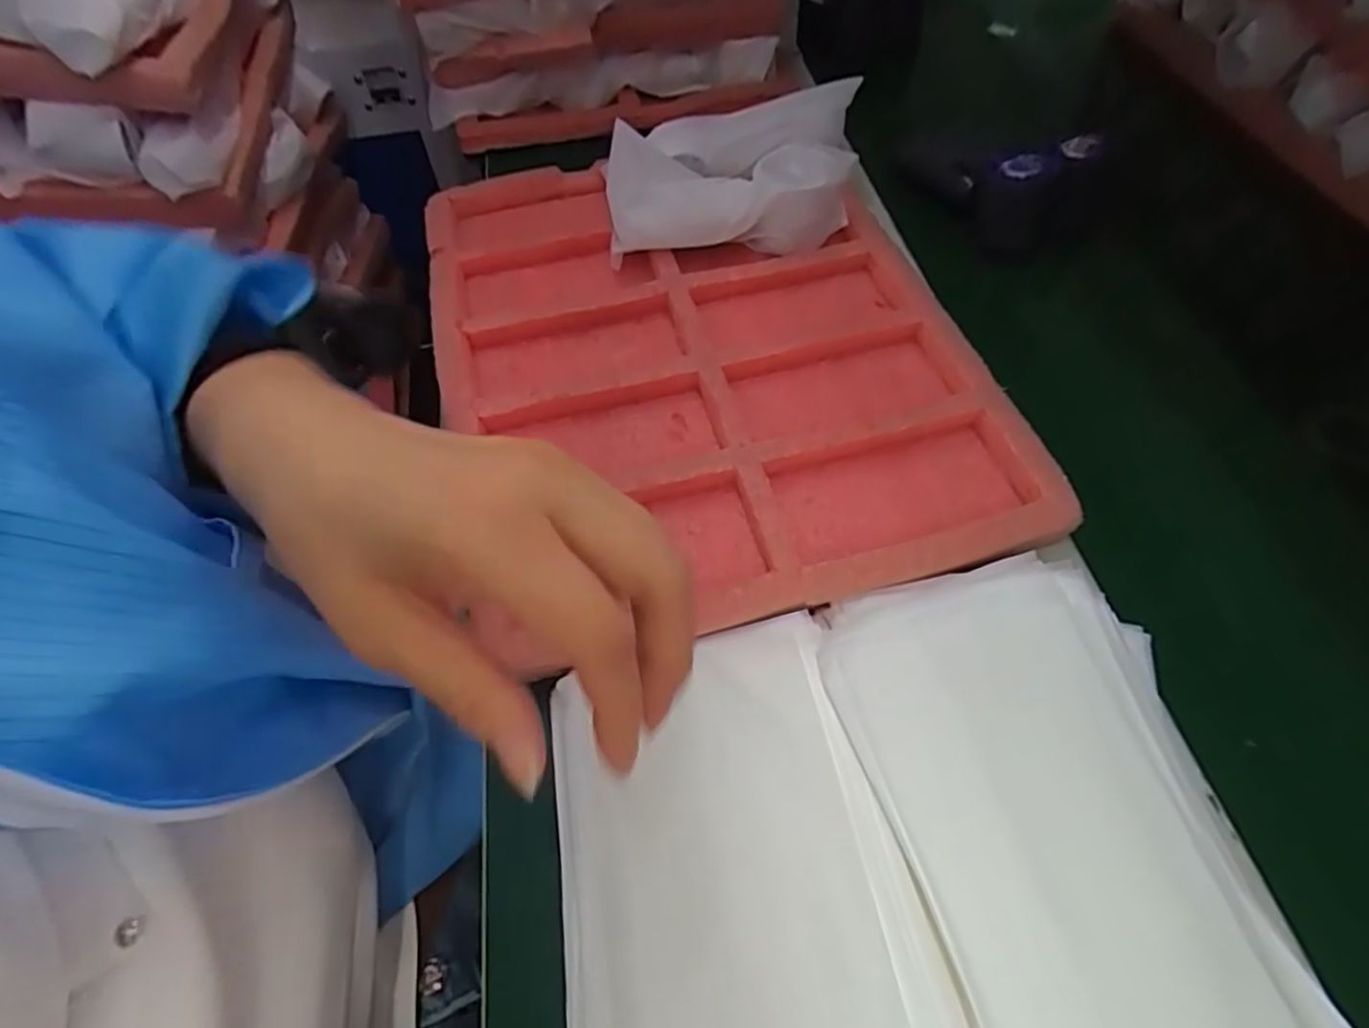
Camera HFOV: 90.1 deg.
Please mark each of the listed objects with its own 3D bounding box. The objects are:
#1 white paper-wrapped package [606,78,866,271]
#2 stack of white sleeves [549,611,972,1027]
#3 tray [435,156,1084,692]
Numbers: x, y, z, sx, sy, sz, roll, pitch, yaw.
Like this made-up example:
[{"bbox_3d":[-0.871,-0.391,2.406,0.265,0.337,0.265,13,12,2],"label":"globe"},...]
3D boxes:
[{"bbox_3d":[0.040,-0.259,0.522,0.193,0.060,0.130,-5,56,0],"label":"white paper-wrapped package"},{"bbox_3d":[0.024,0.167,0.281,0.150,0.030,0.241,-8,56,-2],"label":"stack of white sleeves"},{"bbox_3d":[0.009,-0.118,0.471,0.347,0.032,0.422,-10,56,-4],"label":"tray"}]

